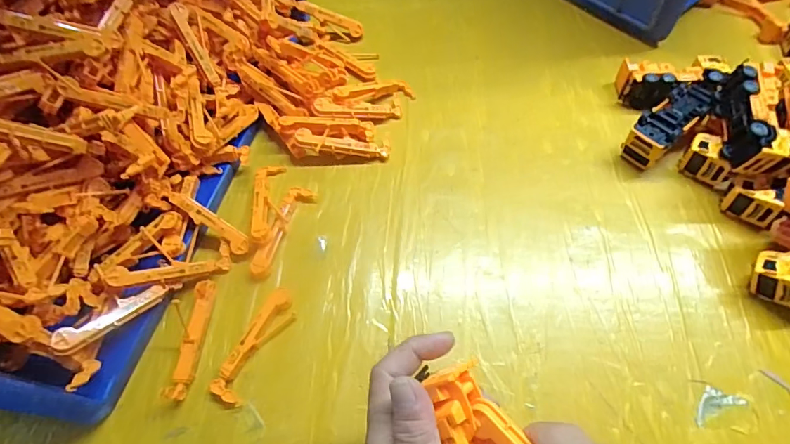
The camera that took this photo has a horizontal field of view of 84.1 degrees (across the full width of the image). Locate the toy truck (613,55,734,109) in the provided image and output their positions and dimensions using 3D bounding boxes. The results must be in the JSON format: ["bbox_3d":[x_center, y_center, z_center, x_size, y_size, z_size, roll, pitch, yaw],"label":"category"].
[{"bbox_3d":[0.297,-0.150,0.470,0.100,0.033,0.048,0,59,5],"label":"toy truck"}]

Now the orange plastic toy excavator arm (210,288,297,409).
[{"bbox_3d":[-0.114,0.101,0.362,0.025,0.015,0.100,23,63,17],"label":"orange plastic toy excavator arm"}]

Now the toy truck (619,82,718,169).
[{"bbox_3d":[0.275,-0.097,0.439,0.109,0.043,0.044,-35,63,-16],"label":"toy truck"}]

